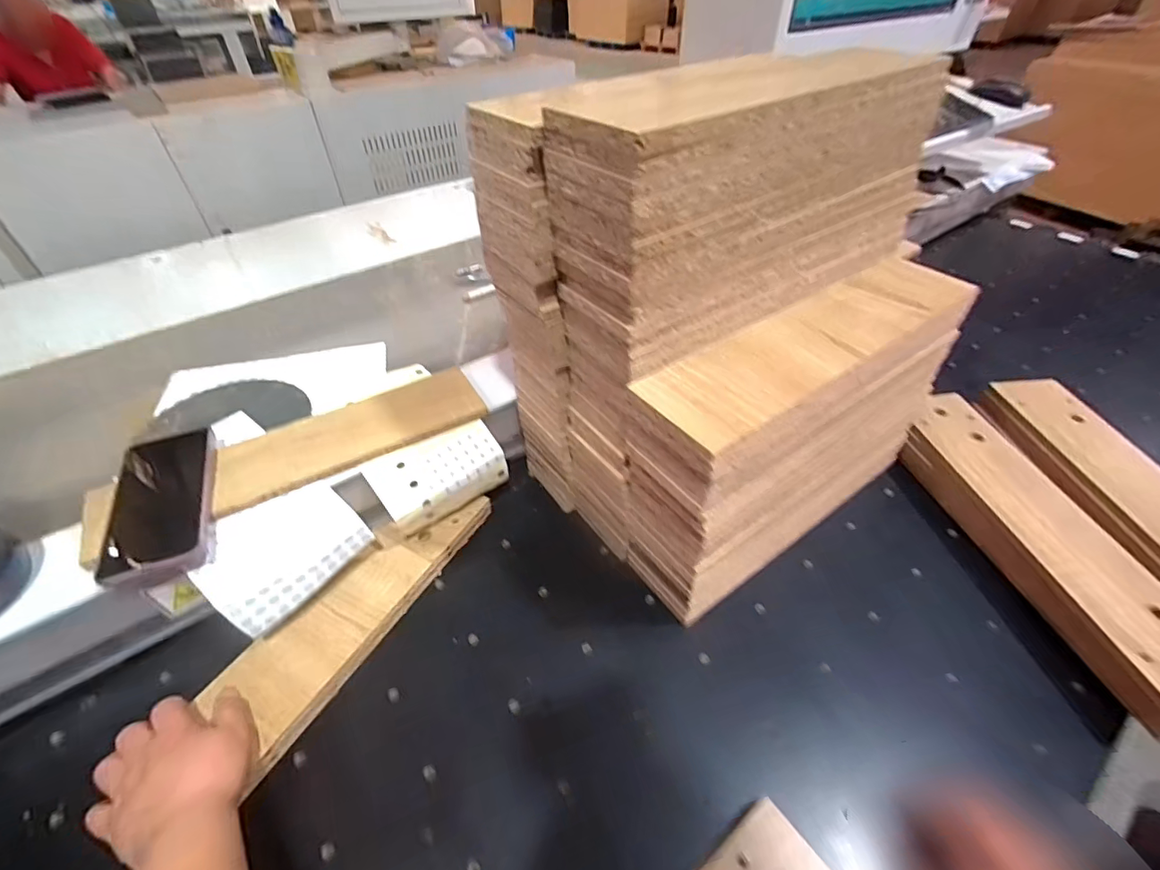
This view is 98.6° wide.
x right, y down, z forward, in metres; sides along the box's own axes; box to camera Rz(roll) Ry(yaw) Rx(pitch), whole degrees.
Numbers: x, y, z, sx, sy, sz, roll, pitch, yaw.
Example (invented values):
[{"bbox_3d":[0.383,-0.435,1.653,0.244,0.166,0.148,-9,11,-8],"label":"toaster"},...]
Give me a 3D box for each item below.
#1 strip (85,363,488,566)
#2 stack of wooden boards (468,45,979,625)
[{"bbox_3d":[-0.284,0.014,0.518,0.369,0.011,0.088,-24,51,-23],"label":"strip"},{"bbox_3d":[0.157,-0.098,0.501,0.387,0.404,0.272,-26,49,-23],"label":"stack of wooden boards"}]

